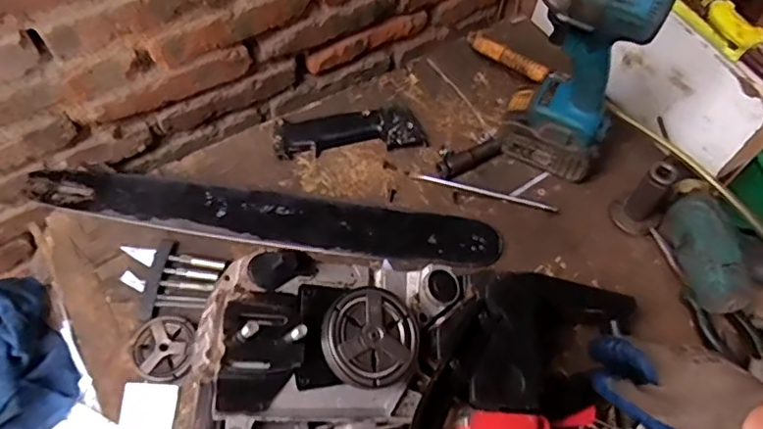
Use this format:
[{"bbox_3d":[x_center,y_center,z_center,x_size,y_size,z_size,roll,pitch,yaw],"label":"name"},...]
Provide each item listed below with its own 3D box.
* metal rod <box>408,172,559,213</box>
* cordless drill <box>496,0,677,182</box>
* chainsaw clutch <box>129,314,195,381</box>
[{"bbox_3d":[0.117,-0.028,0.676,0.169,0.004,0.011,15,61,7],"label":"metal rod"},{"bbox_3d":[0.176,-0.152,0.608,0.162,0.242,0.072,24,62,11],"label":"cordless drill"},{"bbox_3d":[-0.218,0.131,0.586,0.062,0.006,0.063,2,60,-1],"label":"chainsaw clutch"}]

